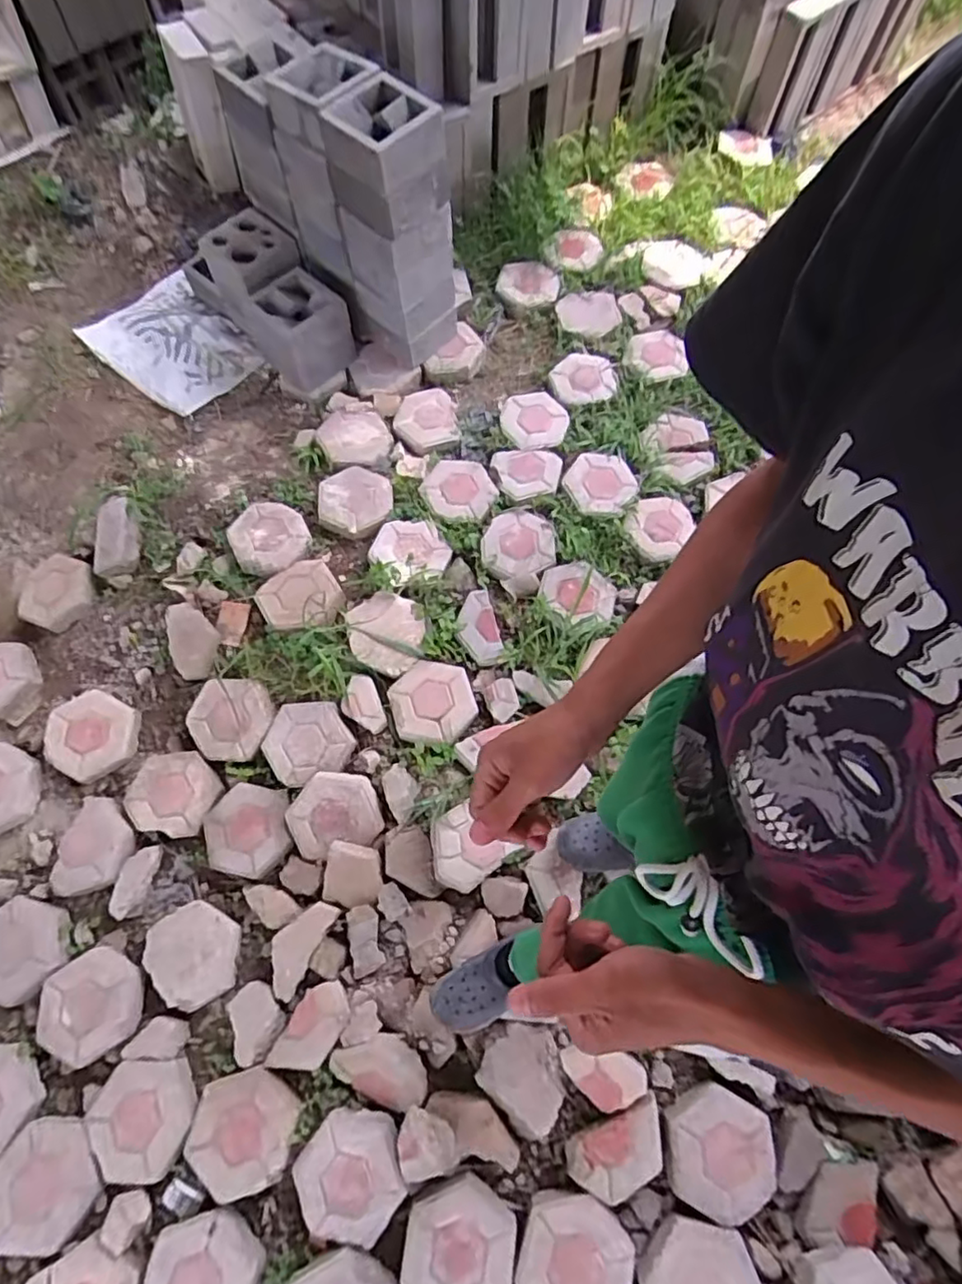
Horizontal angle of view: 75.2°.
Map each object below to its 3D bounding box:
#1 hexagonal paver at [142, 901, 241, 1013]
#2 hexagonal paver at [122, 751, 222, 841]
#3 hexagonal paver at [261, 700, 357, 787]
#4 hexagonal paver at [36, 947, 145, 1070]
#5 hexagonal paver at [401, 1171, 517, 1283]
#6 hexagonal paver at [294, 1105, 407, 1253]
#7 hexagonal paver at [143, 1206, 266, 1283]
[{"bbox_3d":[-0.628,0.681,1.372,0.196,0.048,0.212,-42,72,-15],"label":"hexagonal paver"},{"bbox_3d":[-0.735,0.363,1.500,0.205,0.038,0.186,9,68,5],"label":"hexagonal paver"},{"bbox_3d":[-0.421,0.240,1.510,0.210,0.052,0.199,-30,71,-11],"label":"hexagonal paver"},{"bbox_3d":[-0.851,0.784,1.344,0.223,0.048,0.200,-36,71,-13],"label":"hexagonal paver"},{"bbox_3d":[-0.039,1.129,1.151,0.198,0.052,0.209,5,67,3],"label":"hexagonal paver"},{"bbox_3d":[-0.255,1.029,1.197,0.214,0.050,0.214,-9,69,-3],"label":"hexagonal paver"},{"bbox_3d":[-0.507,1.159,1.127,0.214,0.041,0.196,-14,69,-5],"label":"hexagonal paver"}]

